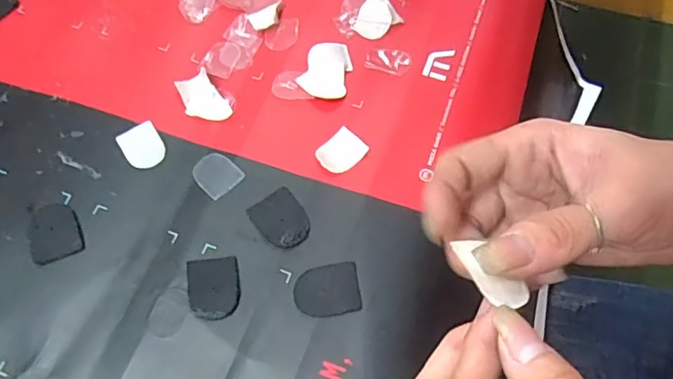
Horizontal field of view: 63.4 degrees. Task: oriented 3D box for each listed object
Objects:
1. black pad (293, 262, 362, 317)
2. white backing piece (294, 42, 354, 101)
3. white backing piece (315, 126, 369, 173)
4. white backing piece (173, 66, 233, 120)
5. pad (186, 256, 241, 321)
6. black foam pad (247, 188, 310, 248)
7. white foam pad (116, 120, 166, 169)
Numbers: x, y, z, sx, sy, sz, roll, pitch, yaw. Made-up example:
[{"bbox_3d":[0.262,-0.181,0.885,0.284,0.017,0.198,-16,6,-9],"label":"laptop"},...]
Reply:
[{"bbox_3d":[-0.005,0.053,0.292,0.035,0.004,0.027,-7,62,-2],"label":"black pad"},{"bbox_3d":[-0.006,-0.080,0.361,0.032,0.004,0.046,16,64,9],"label":"white backing piece"},{"bbox_3d":[0.003,-0.023,0.332,0.023,0.004,0.029,40,70,20],"label":"white backing piece"},{"bbox_3d":[-0.087,-0.059,0.352,0.024,0.006,0.038,-34,67,-16],"label":"white backing piece"},{"bbox_3d":[-0.067,0.053,0.295,0.027,0.004,0.034,-9,62,-4],"label":"pad"},{"bbox_3d":[-0.031,0.017,0.313,0.027,0.004,0.035,-32,66,-15],"label":"black foam pad"},{"bbox_3d":[-0.120,-0.027,0.337,0.023,0.004,0.030,-30,66,-14],"label":"white foam pad"}]

